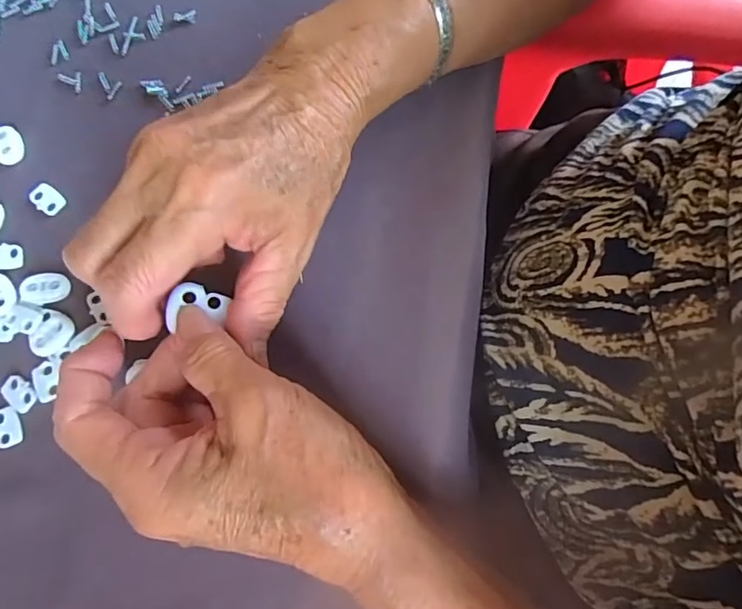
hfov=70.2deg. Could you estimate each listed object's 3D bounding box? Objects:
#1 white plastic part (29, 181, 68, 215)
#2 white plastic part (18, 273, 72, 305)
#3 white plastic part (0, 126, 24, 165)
[{"bbox_3d":[-0.171,-0.056,0.277,0.019,0.004,0.013,39,80,9],"label":"white plastic part"},{"bbox_3d":[-0.164,-0.008,0.263,0.025,0.004,0.015,-12,77,-2],"label":"white plastic part"},{"bbox_3d":[-0.196,-0.086,0.283,0.015,0.004,0.021,-16,77,-3],"label":"white plastic part"}]

